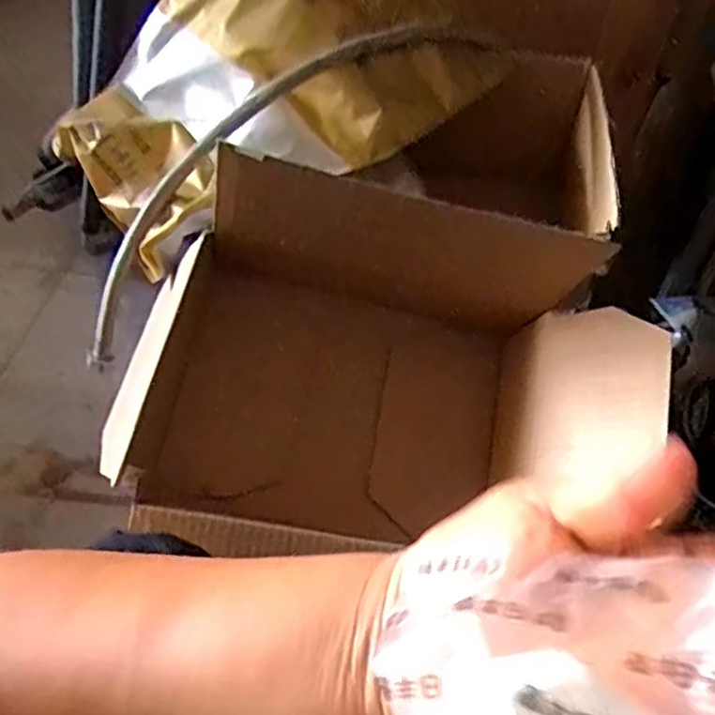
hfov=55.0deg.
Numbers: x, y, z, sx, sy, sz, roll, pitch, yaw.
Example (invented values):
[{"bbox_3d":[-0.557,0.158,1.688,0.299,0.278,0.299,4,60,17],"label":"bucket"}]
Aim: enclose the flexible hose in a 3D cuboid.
[{"bbox_3d":[-0.077,-0.177,0.598,0.488,0.104,0.065,-40,57,-4],"label":"flexible hose"}]

